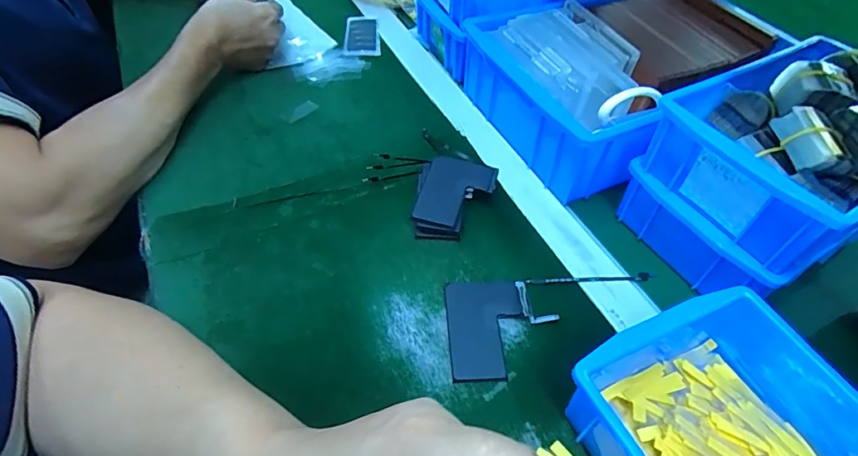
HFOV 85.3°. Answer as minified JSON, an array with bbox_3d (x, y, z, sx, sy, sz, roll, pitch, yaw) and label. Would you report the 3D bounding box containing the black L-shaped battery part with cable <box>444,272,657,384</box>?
[{"bbox_3d":[0.095,0.069,0.340,0.162,0.006,0.077,-3,51,-6],"label":"black L-shaped battery part with cable"}]

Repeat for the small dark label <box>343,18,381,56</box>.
[{"bbox_3d":[-0.084,-0.241,0.582,0.043,0.008,0.086,-3,51,-6],"label":"small dark label"}]

